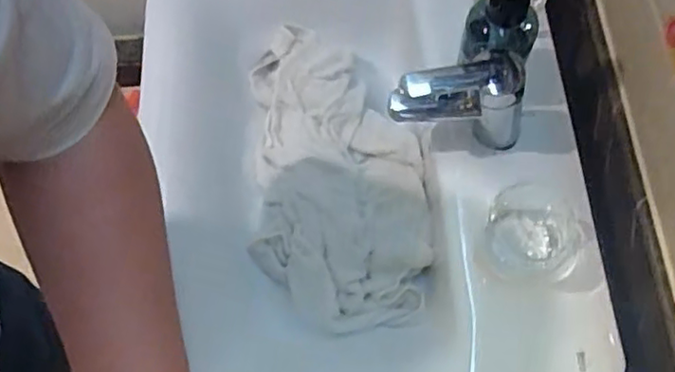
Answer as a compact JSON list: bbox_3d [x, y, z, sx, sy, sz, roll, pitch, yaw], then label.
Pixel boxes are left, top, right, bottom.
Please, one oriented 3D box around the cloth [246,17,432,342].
[{"bbox_3d":[0.002,-0.019,0.681,0.182,0.031,0.335,-4,67,1],"label":"cloth"}]

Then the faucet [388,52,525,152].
[{"bbox_3d":[0.112,-0.074,0.583,0.119,0.107,0.044,-4,67,1],"label":"faucet"}]

